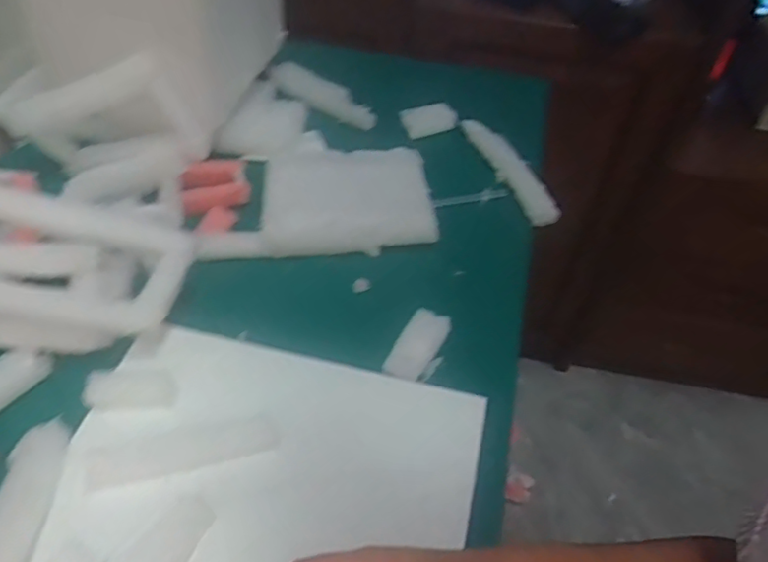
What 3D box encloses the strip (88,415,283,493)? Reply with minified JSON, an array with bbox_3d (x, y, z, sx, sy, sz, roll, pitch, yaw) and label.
[{"bbox_3d":[-0.147,0.124,0.442,0.134,0.007,0.030,-10,50,-11],"label":"strip"}]

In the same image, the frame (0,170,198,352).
[{"bbox_3d":[-0.289,-0.020,0.489,0.252,0.103,0.119,4,49,1],"label":"frame"}]

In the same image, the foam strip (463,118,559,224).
[{"bbox_3d":[0.140,-0.136,0.692,0.029,0.025,0.183,-17,52,-17],"label":"foam strip"}]

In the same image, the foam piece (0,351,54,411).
[{"bbox_3d":[-0.304,0.080,0.480,0.031,0.017,0.070,31,54,22],"label":"foam piece"}]

